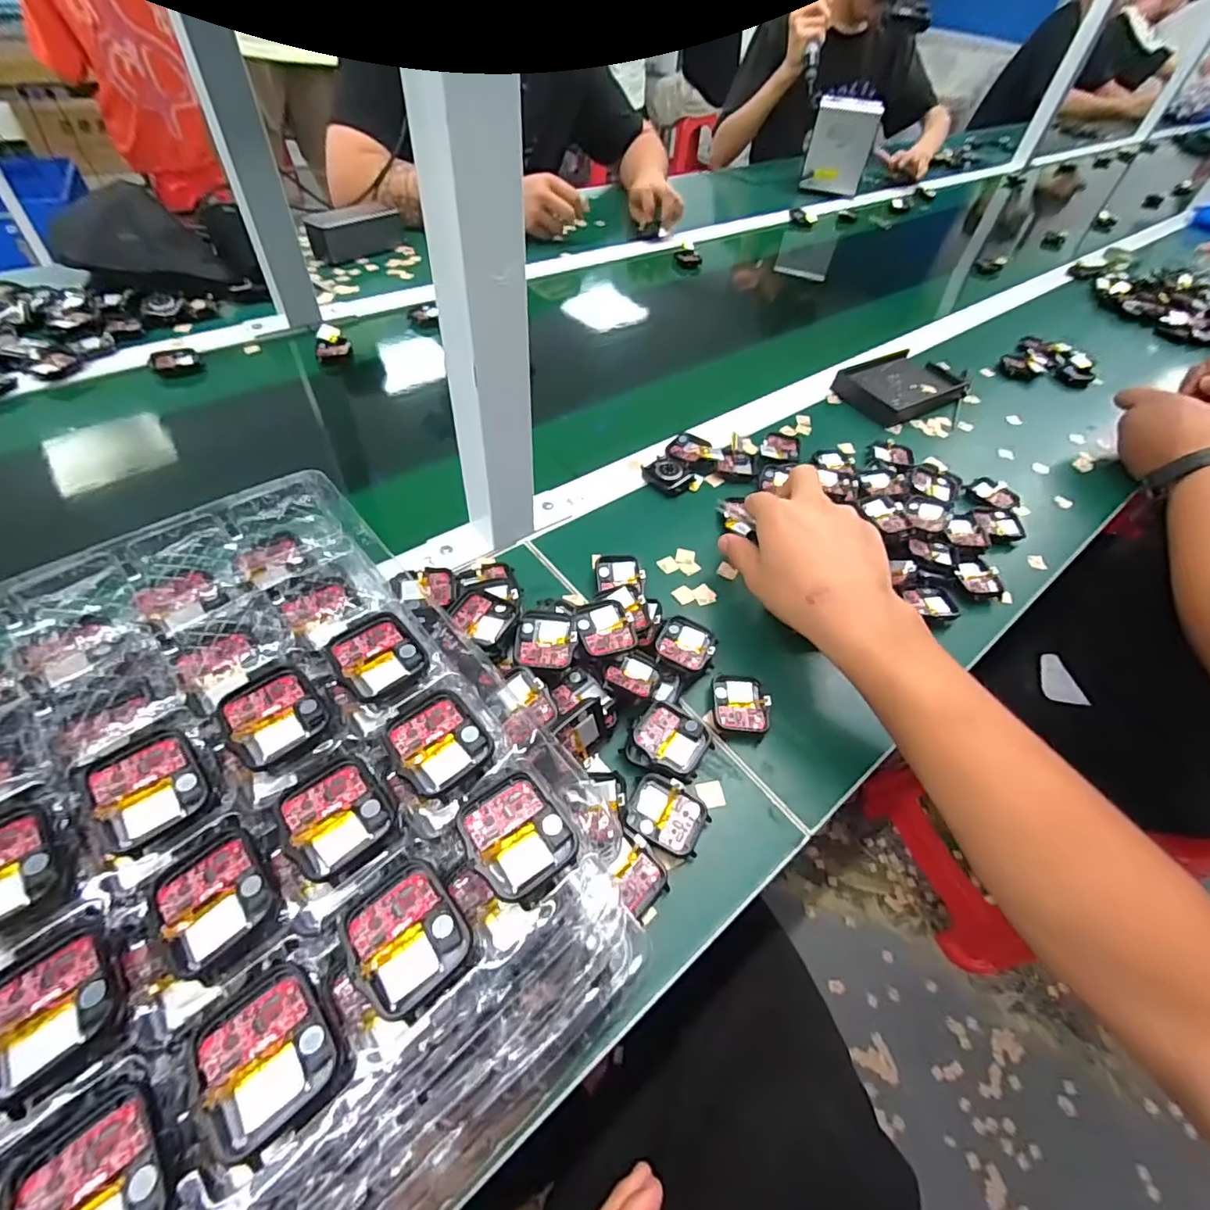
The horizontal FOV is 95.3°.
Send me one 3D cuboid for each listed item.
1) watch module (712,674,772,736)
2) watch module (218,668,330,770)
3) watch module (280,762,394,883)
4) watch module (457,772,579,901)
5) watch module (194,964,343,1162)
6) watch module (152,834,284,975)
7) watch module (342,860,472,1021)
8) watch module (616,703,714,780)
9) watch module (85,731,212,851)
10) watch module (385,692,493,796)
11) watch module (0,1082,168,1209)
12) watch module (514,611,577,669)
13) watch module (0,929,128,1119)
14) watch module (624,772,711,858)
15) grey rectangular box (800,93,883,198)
[{"bbox_3d":[0.091,0.066,0.372,0.036,0.010,0.041,2,51,-4],"label":"watch module"},{"bbox_3d":[-0.146,0.048,0.244,0.036,0.005,0.042,-32,61,-27],"label":"watch module"},{"bbox_3d":[-0.109,0.084,0.223,0.037,0.004,0.040,-30,60,-27],"label":"watch module"},{"bbox_3d":[-0.035,0.090,0.218,0.036,0.006,0.042,-33,61,-28],"label":"watch module"},{"bbox_3d":[-0.108,0.143,0.177,0.036,0.006,0.041,-33,61,-28],"label":"watch module"},{"bbox_3d":[-0.142,0.107,0.201,0.035,0.006,0.040,-31,60,-27],"label":"watch module"},{"bbox_3d":[-0.072,0.119,0.198,0.036,0.007,0.042,-32,61,-28],"label":"watch module"},{"bbox_3d":[0.040,0.083,0.342,0.047,0.015,0.043,22,52,12],"label":"watch module"},{"bbox_3d":[-0.182,0.071,0.220,0.035,0.007,0.041,-30,59,-26],"label":"watch module"},{"bbox_3d":[-0.074,0.060,0.243,0.037,0.005,0.042,-31,60,-27],"label":"watch module"},{"bbox_3d":[-0.145,0.165,0.155,0.036,0.007,0.045,-29,59,-26],"label":"watch module"},{"bbox_3d":[-0.038,0.021,0.352,0.037,0.005,0.040,2,51,-4],"label":"watch module"},{"bbox_3d":[-0.179,0.131,0.176,0.037,0.007,0.042,-33,61,-28],"label":"watch module"},{"bbox_3d":[0.036,0.121,0.320,0.045,0.008,0.037,22,52,12],"label":"watch module"},{"bbox_3d":[0.504,-0.985,1.184,0.126,0.148,0.067,13,51,5],"label":"grey rectangular box"}]

